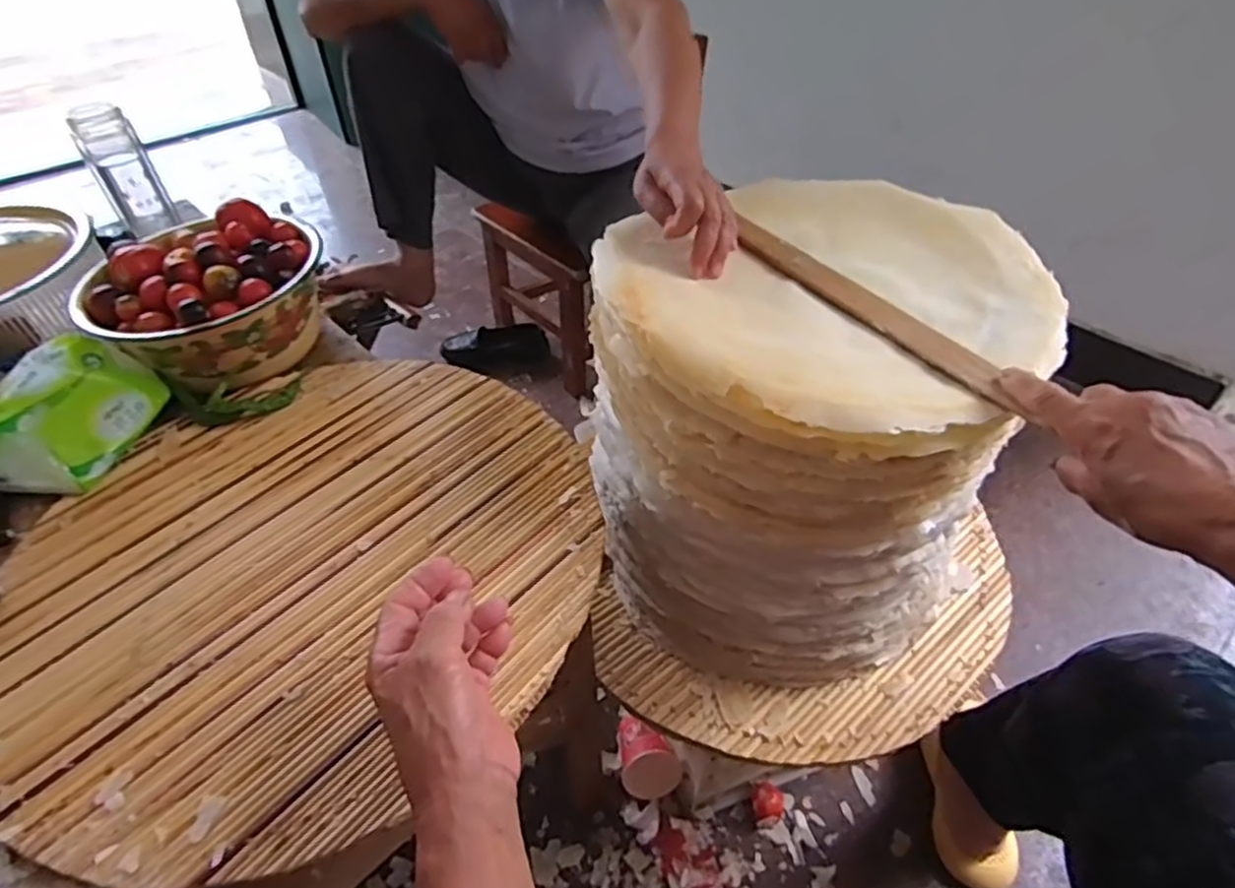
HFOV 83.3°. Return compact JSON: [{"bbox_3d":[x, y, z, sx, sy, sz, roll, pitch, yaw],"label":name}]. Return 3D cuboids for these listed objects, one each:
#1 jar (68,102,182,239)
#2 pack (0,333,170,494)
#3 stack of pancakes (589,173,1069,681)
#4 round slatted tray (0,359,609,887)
[{"bbox_3d":[-0.623,-0.346,0.881,0.069,0.141,0.061,-28,50,-25],"label":"jar"},{"bbox_3d":[-0.487,-0.029,0.618,0.085,0.088,0.146,10,45,12],"label":"pack"},{"bbox_3d":[0.167,-0.029,0.665,0.339,0.319,0.353,9,45,11],"label":"stack of pancakes"},{"bbox_3d":[-0.245,0.088,0.546,0.444,0.022,0.423,-1,44,1],"label":"round slatted tray"}]

